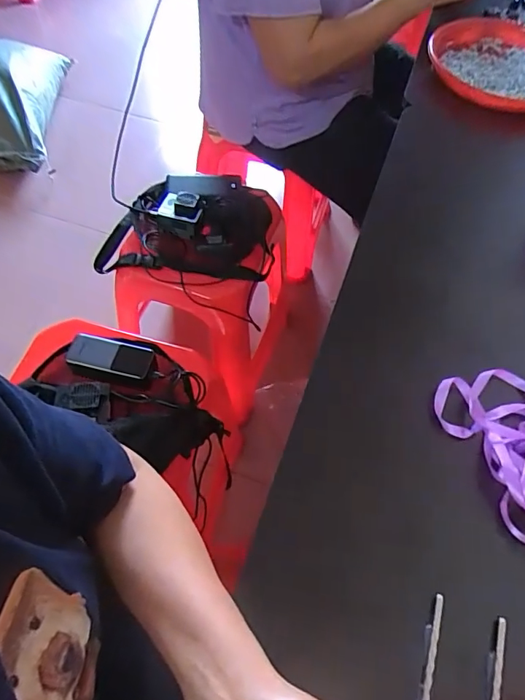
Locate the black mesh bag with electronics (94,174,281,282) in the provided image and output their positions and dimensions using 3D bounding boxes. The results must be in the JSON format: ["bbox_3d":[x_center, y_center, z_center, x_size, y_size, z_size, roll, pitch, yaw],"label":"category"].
[{"bbox_3d":[-0.143,-0.259,0.955,0.342,0.097,0.267,8,59,1],"label":"black mesh bag with electronics"}]

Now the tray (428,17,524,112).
[{"bbox_3d":[0.394,-0.490,0.782,0.232,0.039,0.240,2,59,-3],"label":"tray"}]

